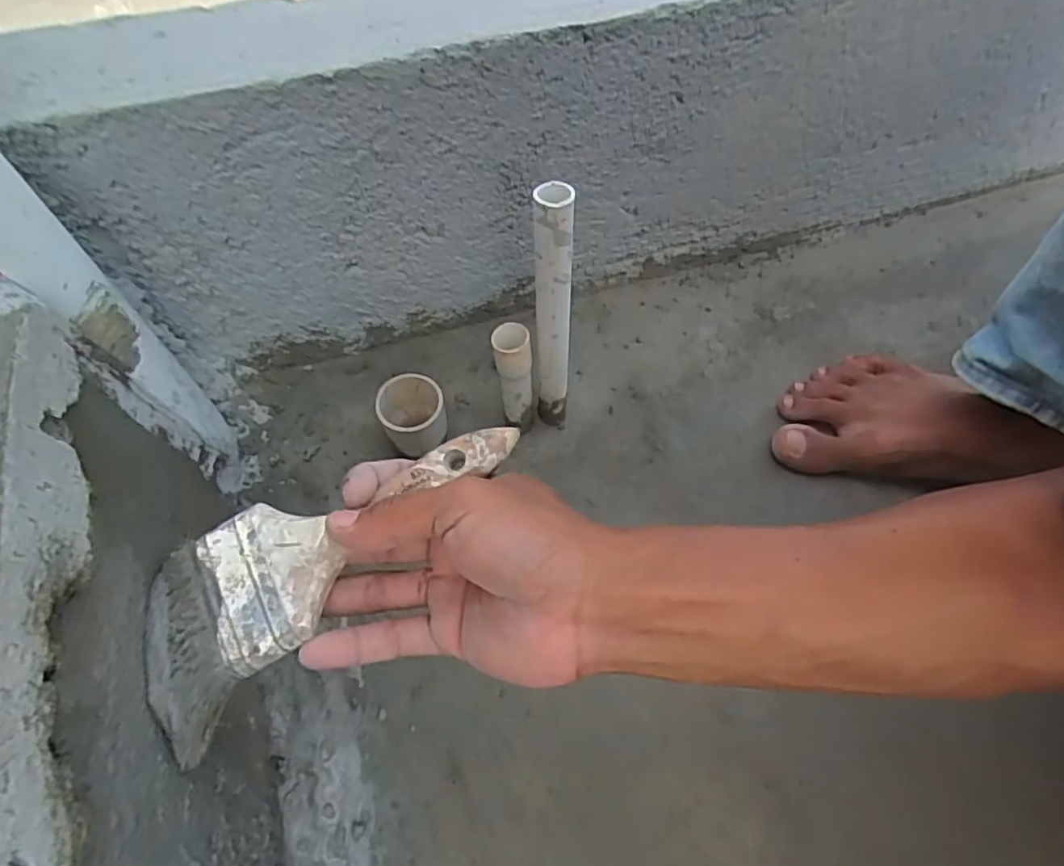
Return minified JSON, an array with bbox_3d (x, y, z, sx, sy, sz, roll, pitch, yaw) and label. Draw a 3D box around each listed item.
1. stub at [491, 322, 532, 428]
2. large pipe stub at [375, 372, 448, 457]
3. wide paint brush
[{"bbox_3d":[-0.014,-0.037,0.471,0.024,0.107,0.029,-9,64,-5],"label":"stub"},{"bbox_3d":[-0.088,-0.012,0.479,0.045,0.057,0.048,0,63,0],"label":"large pipe stub"},{"bbox_3d":[-0.097,0.052,0.301,0.196,0.015,0.079,-36,69,-8],"label":"wide paint brush"}]

